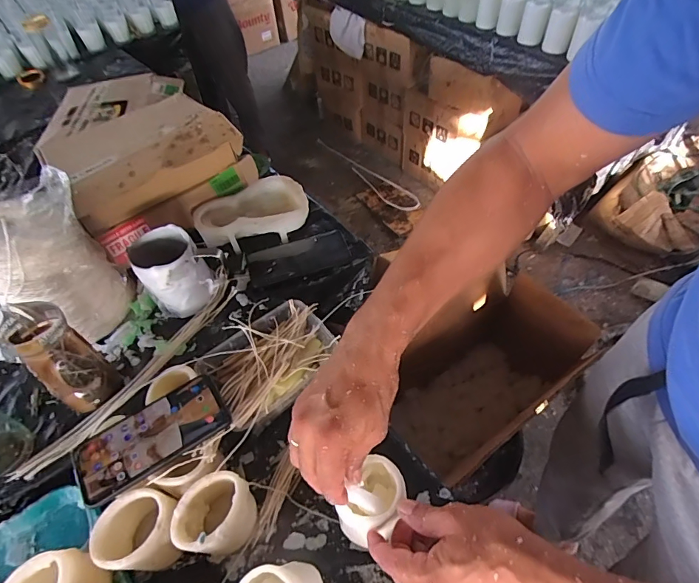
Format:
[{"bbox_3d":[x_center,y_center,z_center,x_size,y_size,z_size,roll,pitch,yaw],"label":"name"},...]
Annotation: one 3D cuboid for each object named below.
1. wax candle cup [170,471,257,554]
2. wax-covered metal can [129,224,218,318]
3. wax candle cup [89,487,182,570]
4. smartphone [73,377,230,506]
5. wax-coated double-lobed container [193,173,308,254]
[{"bbox_3d":[-0.138,0.241,0.444,0.066,0.081,0.068,-2,51,2],"label":"wax candle cup"},{"bbox_3d":[-0.246,-0.032,0.578,0.081,0.104,0.086,-2,51,2],"label":"wax-covered metal can"},{"bbox_3d":[-0.216,0.250,0.432,0.070,0.078,0.070,-2,51,2],"label":"wax candle cup"},{"bbox_3d":[-0.215,0.156,0.449,0.155,0.006,0.075,-29,58,-18],"label":"smartphone"},{"bbox_3d":[-0.164,-0.132,0.694,0.181,0.048,0.108,-18,53,-10],"label":"wax-coated double-lobed container"}]

